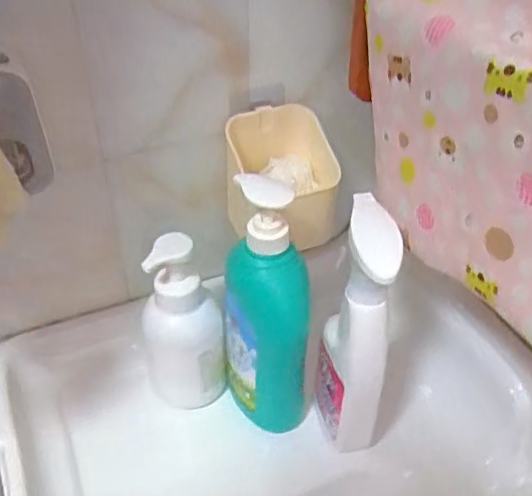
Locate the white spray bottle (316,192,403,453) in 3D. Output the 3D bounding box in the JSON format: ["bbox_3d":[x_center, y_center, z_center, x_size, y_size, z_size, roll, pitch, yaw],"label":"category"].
[{"bbox_3d":[0.076,0.078,0.540,0.059,0.247,0.080,4,40,5],"label":"white spray bottle"}]

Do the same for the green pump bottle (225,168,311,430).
[{"bbox_3d":[0.000,0.062,0.561,0.079,0.269,0.055,-4,40,-5],"label":"green pump bottle"}]

